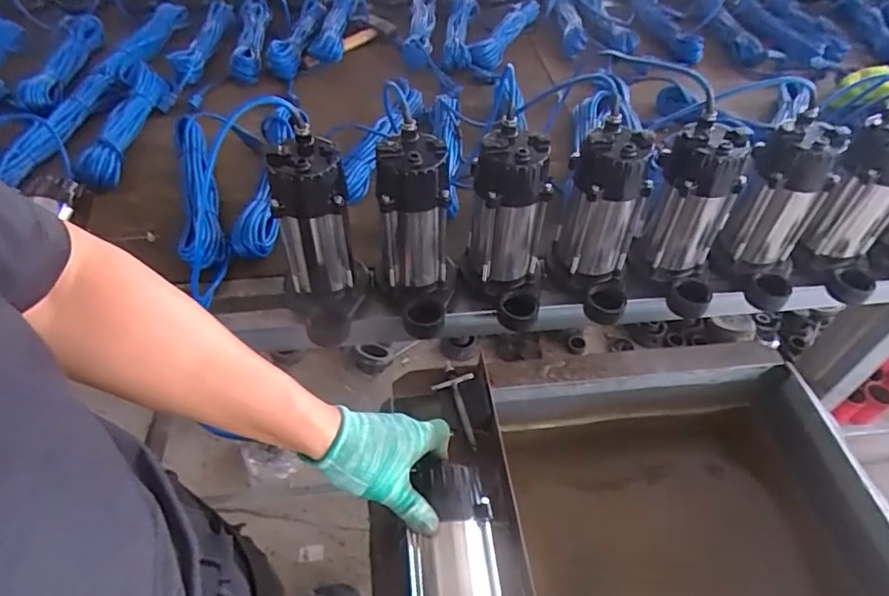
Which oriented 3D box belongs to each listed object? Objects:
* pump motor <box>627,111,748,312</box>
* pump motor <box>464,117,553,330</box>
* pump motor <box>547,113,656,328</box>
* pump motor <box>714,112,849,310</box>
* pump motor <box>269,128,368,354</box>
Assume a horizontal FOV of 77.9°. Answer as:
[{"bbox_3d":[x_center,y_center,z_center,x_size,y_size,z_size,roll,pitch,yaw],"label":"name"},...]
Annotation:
[{"bbox_3d":[0.338,-0.103,0.757,0.099,0.221,0.140,6,49,2],"label":"pump motor"},{"bbox_3d":[0.085,-0.083,0.741,0.114,0.245,0.145,6,49,2],"label":"pump motor"},{"bbox_3d":[0.212,-0.096,0.754,0.109,0.233,0.144,12,49,8],"label":"pump motor"},{"bbox_3d":[0.469,-0.114,0.769,0.103,0.222,0.148,6,49,2],"label":"pump motor"},{"bbox_3d":[-0.161,-0.068,0.709,0.109,0.227,0.142,-9,50,-11],"label":"pump motor"}]

